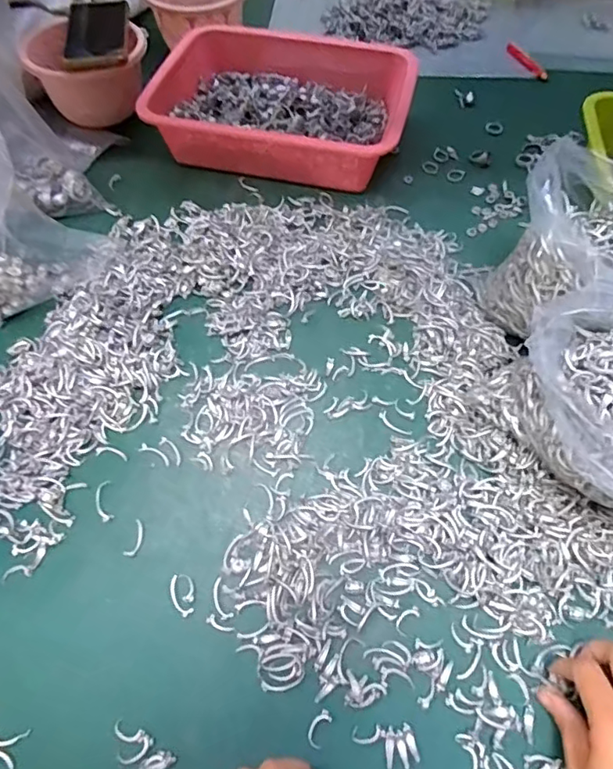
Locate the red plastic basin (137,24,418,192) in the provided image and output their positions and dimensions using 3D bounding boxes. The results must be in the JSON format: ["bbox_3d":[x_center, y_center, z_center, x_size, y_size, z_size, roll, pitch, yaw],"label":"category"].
[{"bbox_3d":[-0.023,-0.357,0.692,0.291,0.079,0.236,8,57,6],"label":"red plastic basin"}]

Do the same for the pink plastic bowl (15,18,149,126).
[{"bbox_3d":[-0.271,-0.384,0.701,0.138,0.096,0.126,0,57,0],"label":"pink plastic bowl"}]

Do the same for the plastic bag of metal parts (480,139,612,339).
[{"bbox_3d":[0.242,-0.100,0.481,0.141,0.143,0.109,23,60,13],"label":"plastic bag of metal parts"}]

